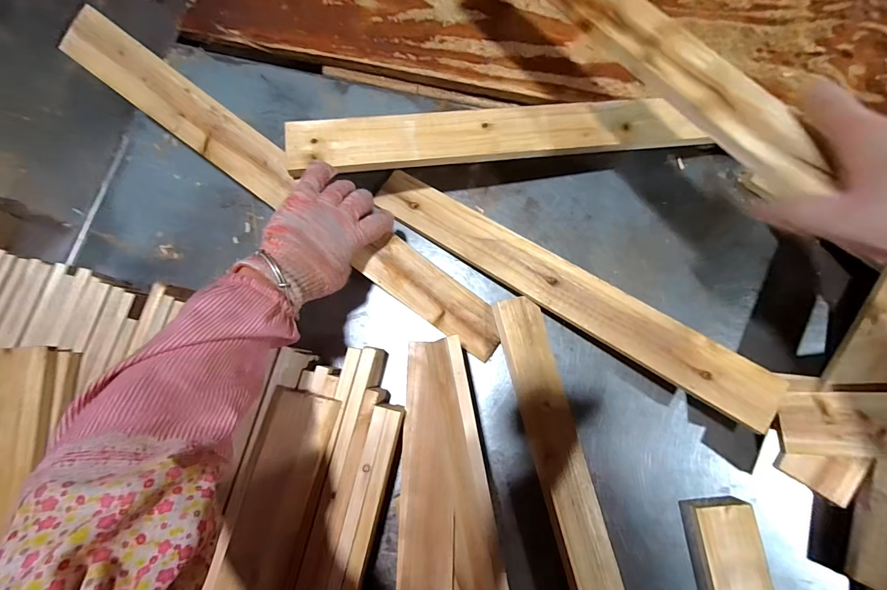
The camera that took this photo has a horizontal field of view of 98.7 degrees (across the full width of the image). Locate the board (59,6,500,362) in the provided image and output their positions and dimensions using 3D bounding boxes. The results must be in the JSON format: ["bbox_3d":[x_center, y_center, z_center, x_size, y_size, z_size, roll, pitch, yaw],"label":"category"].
[{"bbox_3d":[-0.161,-0.112,0.428,0.555,0.020,0.057,37,80,-6],"label":"board"}]

